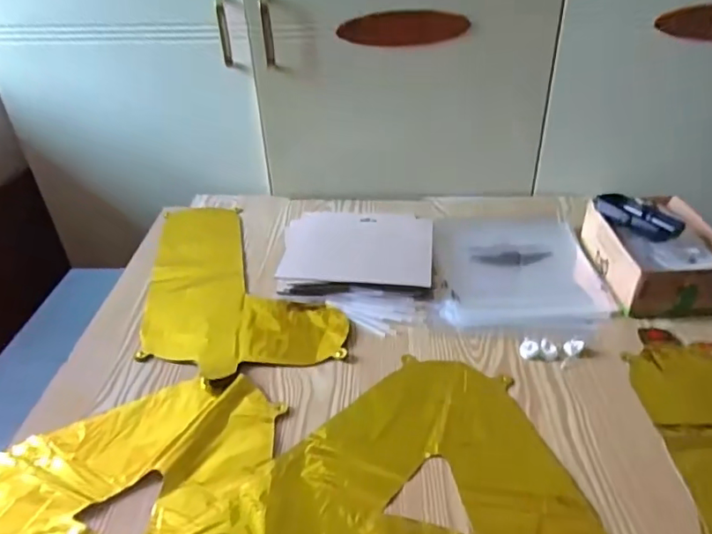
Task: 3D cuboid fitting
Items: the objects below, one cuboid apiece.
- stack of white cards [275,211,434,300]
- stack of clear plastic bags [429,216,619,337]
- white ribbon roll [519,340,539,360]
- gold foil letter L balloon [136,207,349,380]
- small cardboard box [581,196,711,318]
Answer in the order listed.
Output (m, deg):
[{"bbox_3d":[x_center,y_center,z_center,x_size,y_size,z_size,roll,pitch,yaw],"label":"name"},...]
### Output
[{"bbox_3d":[0.001,-0.023,0.738,0.203,0.027,0.169,1,35,5],"label":"stack of white cards"},{"bbox_3d":[0.217,-0.002,0.728,0.215,0.017,0.254,3,35,8],"label":"stack of clear plastic bags"},{"bbox_3d":[0.195,0.092,0.598,0.020,0.008,0.026,12,37,20],"label":"white ribbon roll"},{"bbox_3d":[-0.167,0.006,0.743,0.231,0.010,0.396,-10,35,-11],"label":"gold foil letter L balloon"},{"bbox_3d":[0.386,-0.017,0.689,0.129,0.071,0.189,-1,34,3],"label":"small cardboard box"}]

